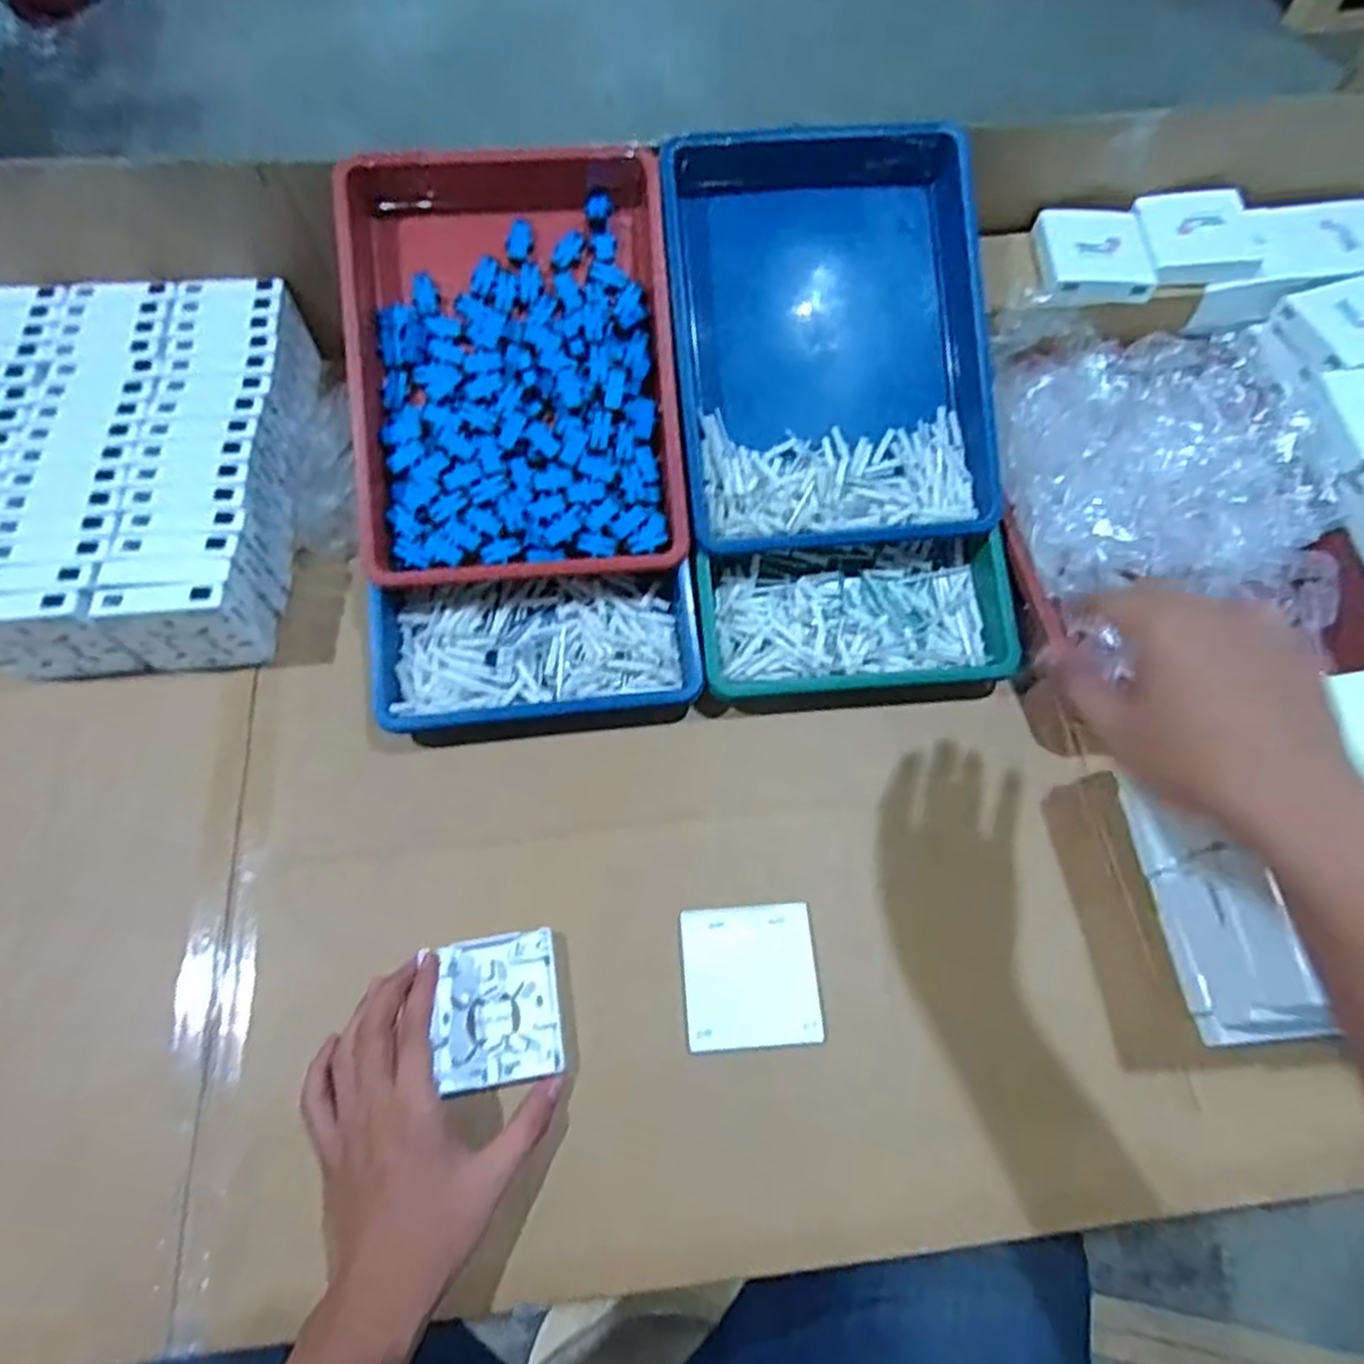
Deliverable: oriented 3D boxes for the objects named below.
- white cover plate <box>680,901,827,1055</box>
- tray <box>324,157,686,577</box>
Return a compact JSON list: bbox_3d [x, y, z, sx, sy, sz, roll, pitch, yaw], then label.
[{"bbox_3d":[0.045,0.193,0.512,0.088,0.006,0.087,-3,65,-2],"label":"white cover plate"},{"bbox_3d":[-0.124,-0.236,0.579,0.234,0.054,0.318,-4,87,-4],"label":"tray"}]

